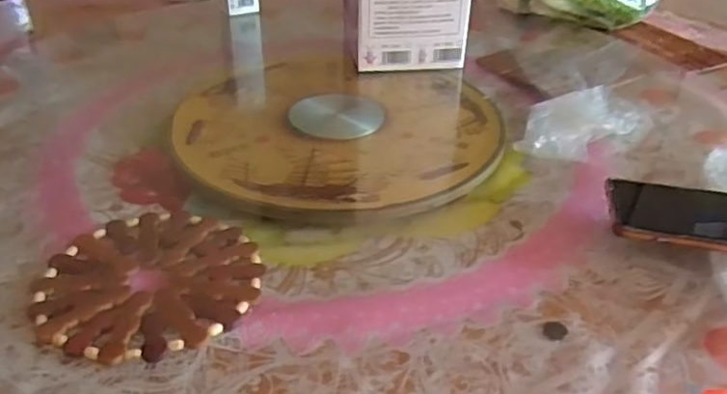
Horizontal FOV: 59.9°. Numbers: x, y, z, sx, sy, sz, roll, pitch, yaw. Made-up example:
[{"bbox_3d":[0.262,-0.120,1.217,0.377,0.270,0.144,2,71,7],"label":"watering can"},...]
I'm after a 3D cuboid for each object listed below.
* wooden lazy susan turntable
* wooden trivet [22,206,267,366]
[{"bbox_3d":[-0.023,-0.074,0.641,0.312,0.024,0.301,-3,34,-6],"label":"wooden lazy susan turntable"},{"bbox_3d":[-0.155,0.058,0.465,0.154,0.005,0.154,-5,34,-10],"label":"wooden trivet"}]

